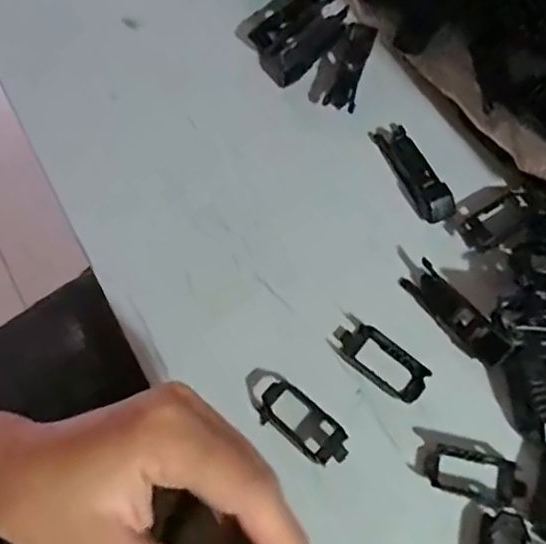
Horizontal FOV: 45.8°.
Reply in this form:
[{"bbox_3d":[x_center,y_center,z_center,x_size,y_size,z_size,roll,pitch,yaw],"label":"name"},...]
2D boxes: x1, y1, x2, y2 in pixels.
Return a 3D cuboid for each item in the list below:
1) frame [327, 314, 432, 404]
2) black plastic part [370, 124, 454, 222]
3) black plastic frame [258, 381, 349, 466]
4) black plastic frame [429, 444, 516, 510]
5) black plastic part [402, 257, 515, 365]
[{"bbox_3d":[0.057,0.047,0.348,0.055,0.006,0.023,37,70,11],"label":"frame"},{"bbox_3d":[0.084,-0.061,0.390,0.020,0.014,0.069,-23,71,-12],"label":"black plastic part"},{"bbox_3d":[0.016,0.077,0.329,0.049,0.013,0.024,35,70,11],"label":"black plastic frame"},{"bbox_3d":[0.100,0.103,0.328,0.043,0.005,0.024,13,68,2],"label":"black plastic frame"},{"bbox_3d":[0.102,0.022,0.358,0.027,0.012,0.068,-46,70,17],"label":"black plastic part"}]

